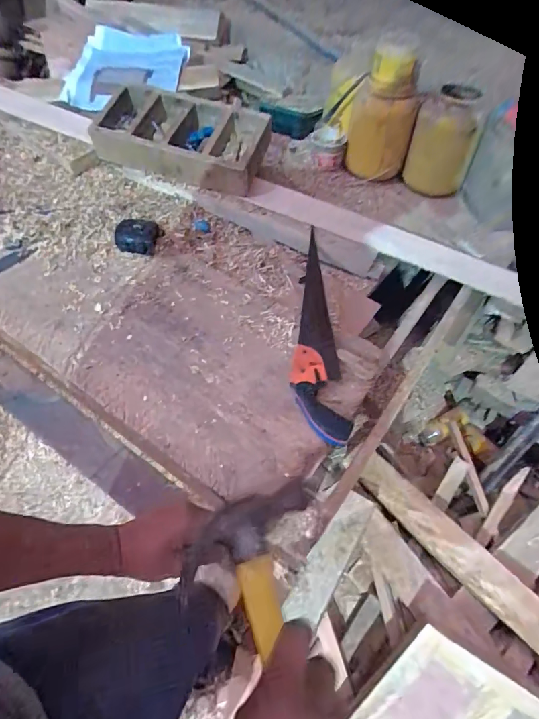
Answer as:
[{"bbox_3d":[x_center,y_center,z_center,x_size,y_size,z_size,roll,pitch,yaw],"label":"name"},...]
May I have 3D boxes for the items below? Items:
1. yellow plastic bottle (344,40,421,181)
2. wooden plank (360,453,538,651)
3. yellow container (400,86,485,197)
[{"bbox_3d":[0.276,-0.585,1.002,0.148,0.265,0.108,15,49,7],"label":"yellow plastic bottle"},{"bbox_3d":[0.389,0.397,0.848,0.480,0.018,0.081,42,93,29],"label":"wooden plank"},{"bbox_3d":[0.432,-0.537,1.004,0.148,0.210,0.125,23,50,13],"label":"yellow container"}]

